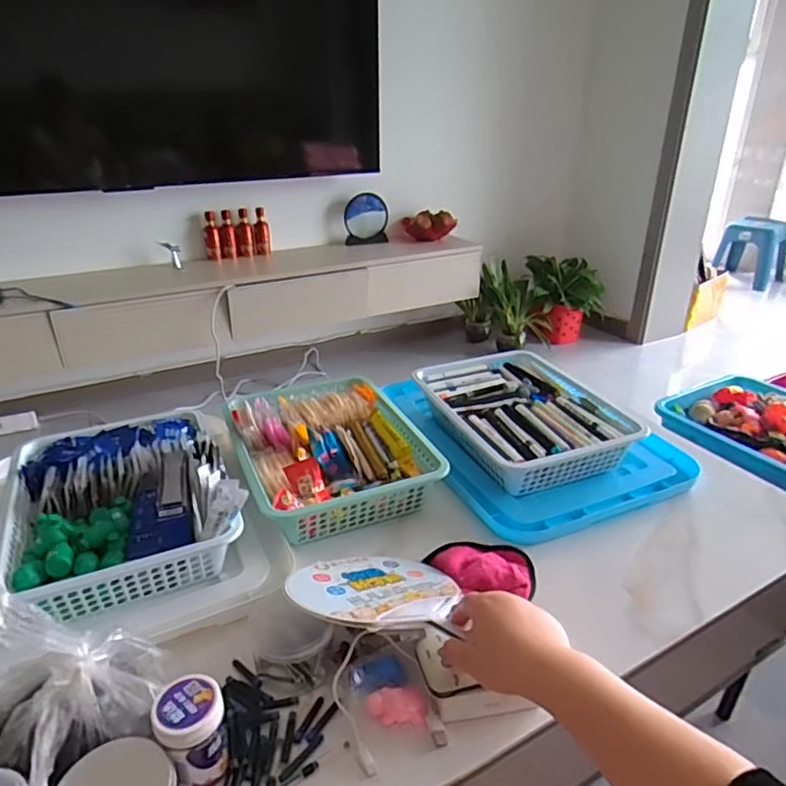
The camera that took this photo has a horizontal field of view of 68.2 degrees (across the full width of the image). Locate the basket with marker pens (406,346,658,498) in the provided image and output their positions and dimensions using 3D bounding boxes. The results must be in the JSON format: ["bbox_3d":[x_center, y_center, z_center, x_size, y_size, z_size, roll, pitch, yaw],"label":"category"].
[{"bbox_3d":[0.205,0.030,0.969,0.259,0.068,0.343,-10,28,-19],"label":"basket with marker pens"}]

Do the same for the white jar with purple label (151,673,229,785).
[{"bbox_3d":[-0.166,0.284,0.483,0.052,0.079,0.054,0,27,0],"label":"white jar with purple label"}]

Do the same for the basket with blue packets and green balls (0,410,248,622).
[{"bbox_3d":[-0.349,0.124,0.744,0.252,0.105,0.328,-13,29,-24],"label":"basket with blue packets and green balls"}]

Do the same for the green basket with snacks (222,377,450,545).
[{"bbox_3d":[-0.102,0.079,0.874,0.252,0.077,0.318,-11,29,-21],"label":"green basket with snacks"}]

